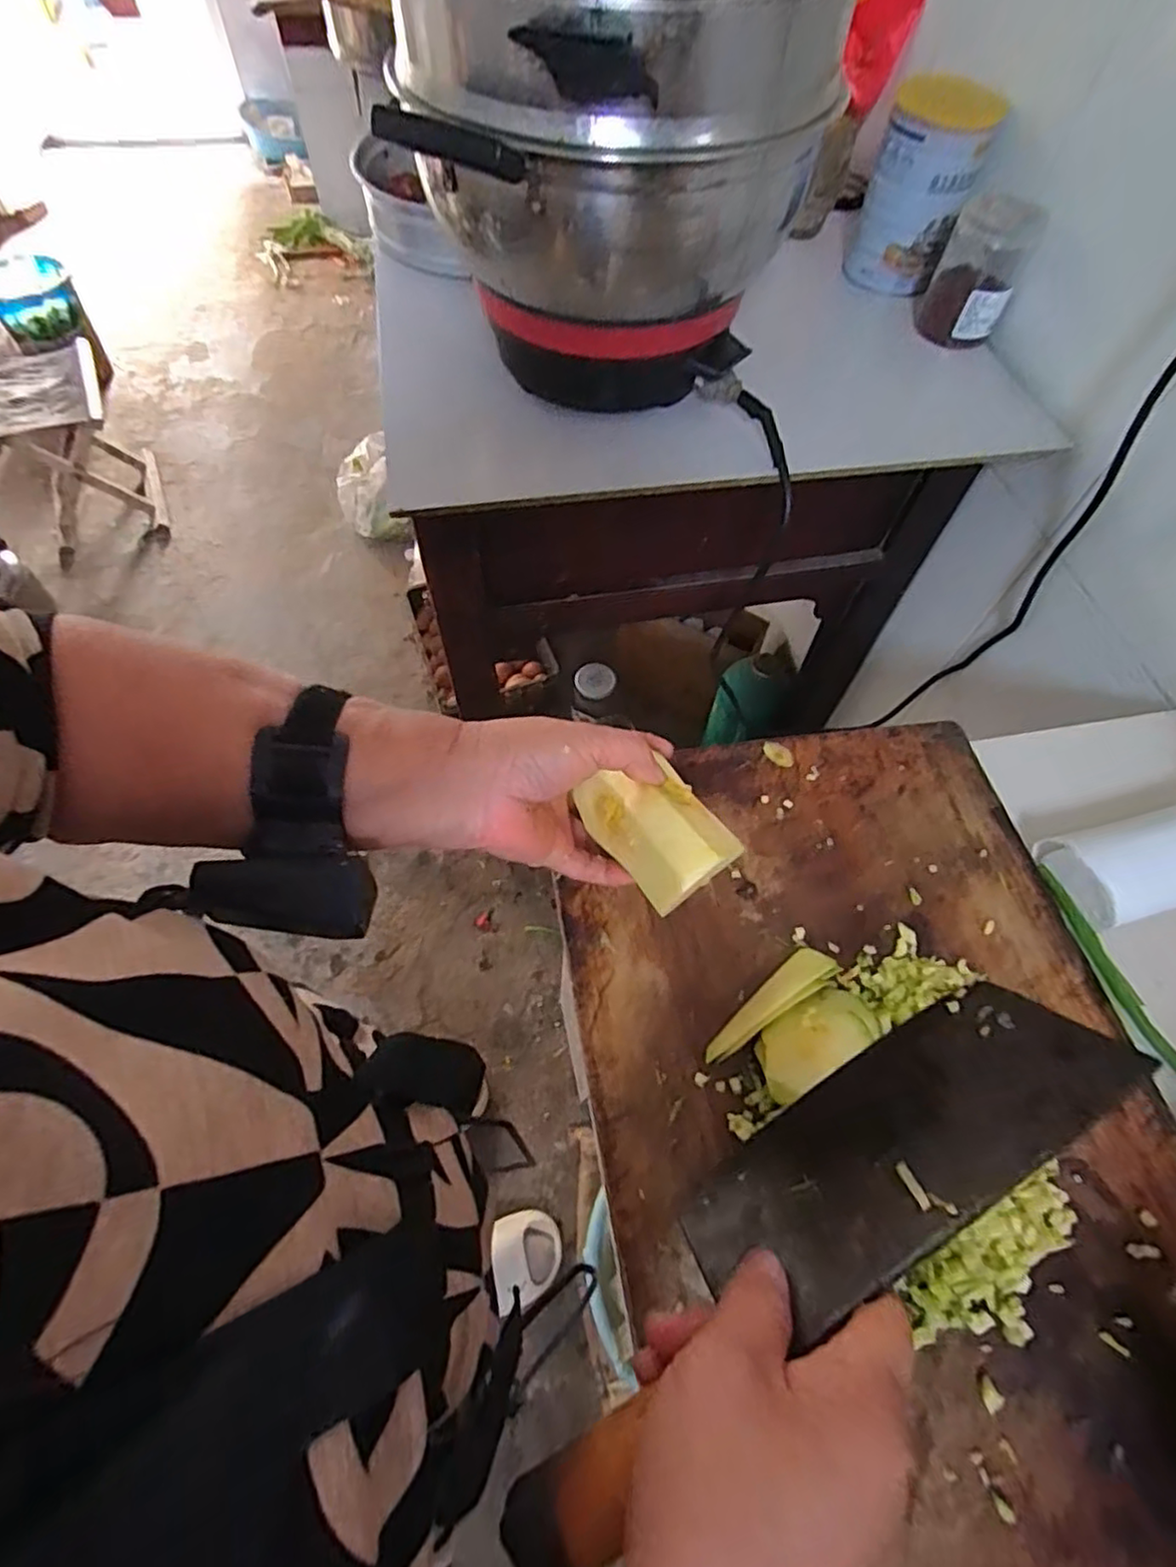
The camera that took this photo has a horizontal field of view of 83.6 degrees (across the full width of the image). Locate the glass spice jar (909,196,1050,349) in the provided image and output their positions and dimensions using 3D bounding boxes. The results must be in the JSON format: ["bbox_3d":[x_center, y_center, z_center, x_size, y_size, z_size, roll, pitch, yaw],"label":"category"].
[{"bbox_3d":[0.368,-0.483,0.624,0.071,0.109,0.073,19,62,7],"label":"glass spice jar"}]

